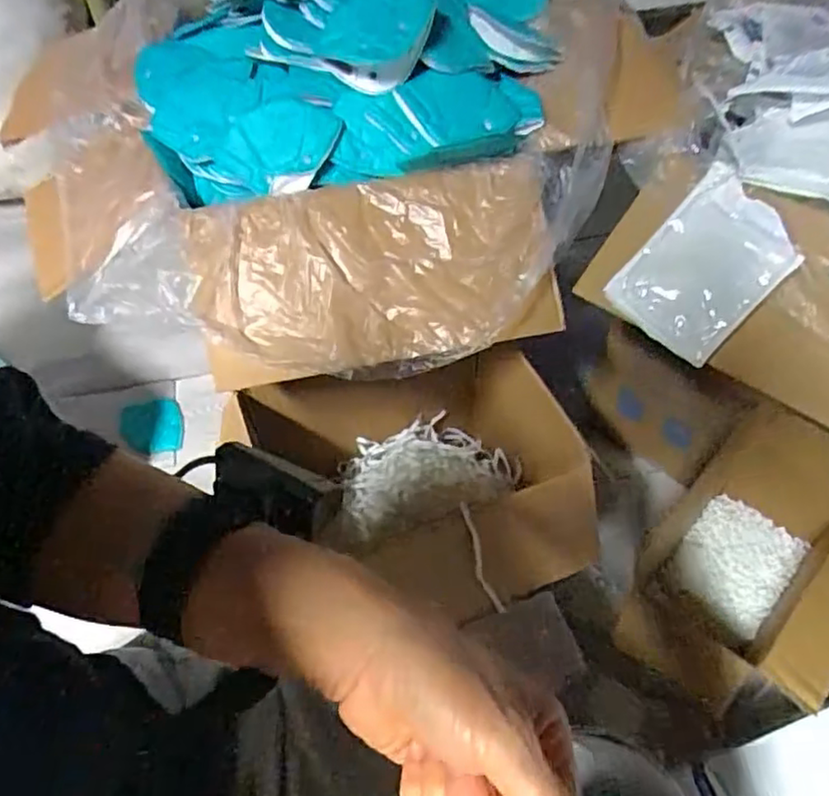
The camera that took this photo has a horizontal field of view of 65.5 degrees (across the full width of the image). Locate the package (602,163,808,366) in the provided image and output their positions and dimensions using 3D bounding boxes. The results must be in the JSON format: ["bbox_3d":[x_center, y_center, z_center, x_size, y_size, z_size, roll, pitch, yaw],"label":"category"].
[{"bbox_3d":[0.299,-0.136,0.660,0.127,0.020,0.173,44,104,23],"label":"package"}]

